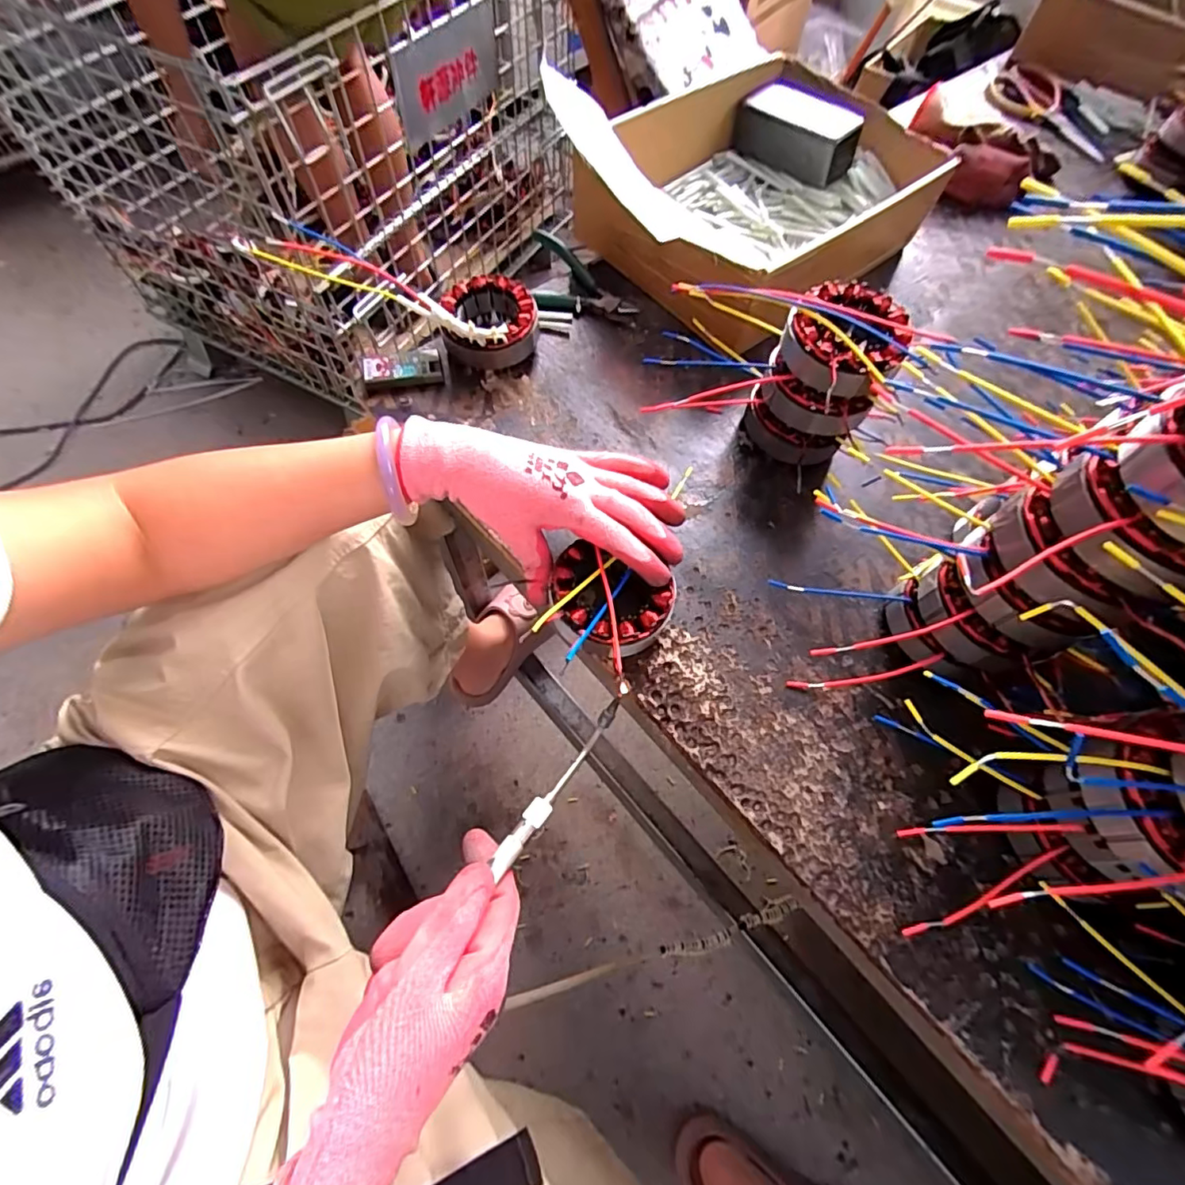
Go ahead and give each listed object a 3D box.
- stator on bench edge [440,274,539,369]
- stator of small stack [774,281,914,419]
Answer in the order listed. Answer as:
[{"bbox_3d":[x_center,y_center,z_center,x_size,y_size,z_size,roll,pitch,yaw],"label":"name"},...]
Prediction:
[{"bbox_3d":[-0.093,-0.244,0.505,0.083,0.046,0.084,-6,64,-6],"label":"stator on bench edge"},{"bbox_3d":[0.184,-0.181,0.415,0.083,0.049,0.092,27,66,10],"label":"stator of small stack"}]

